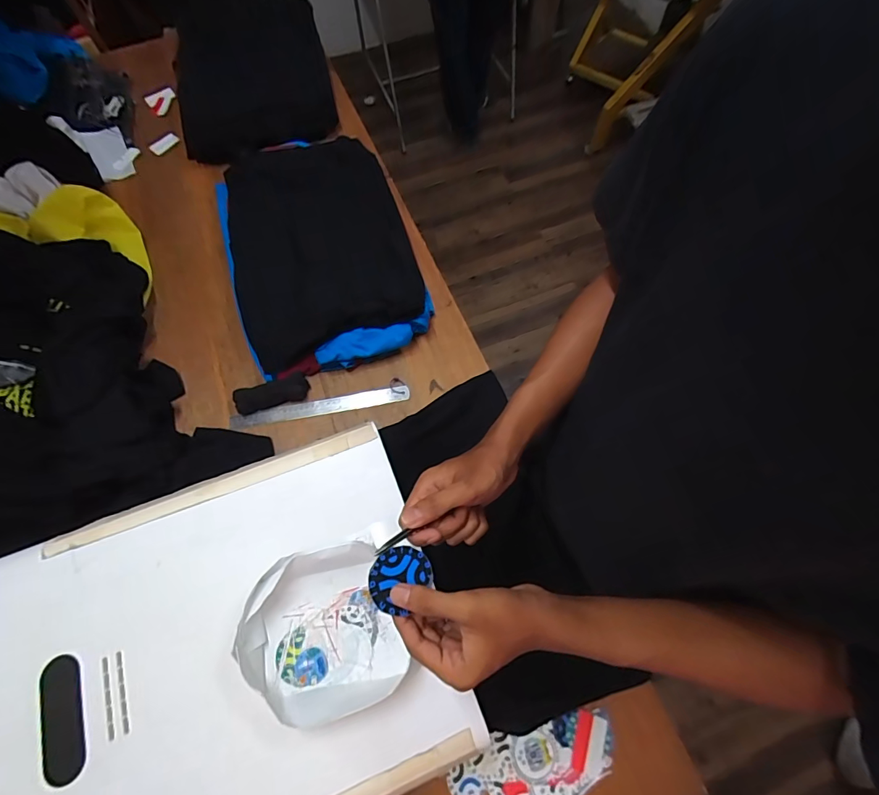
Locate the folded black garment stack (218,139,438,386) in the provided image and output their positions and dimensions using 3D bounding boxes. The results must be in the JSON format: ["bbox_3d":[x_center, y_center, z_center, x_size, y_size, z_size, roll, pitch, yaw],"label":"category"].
[{"bbox_3d":[-0.247,-0.315,0.866,0.347,0.098,0.552,-18,68,-6],"label":"folded black garment stack"}]

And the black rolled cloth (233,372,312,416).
[{"bbox_3d":[-0.305,-0.007,0.773,0.128,0.025,0.045,-17,68,-5],"label":"black rolled cloth"}]

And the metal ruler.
[{"bbox_3d":[-0.215,0.016,0.773,0.319,0.005,0.032,-10,74,-4],"label":"metal ruler"}]

